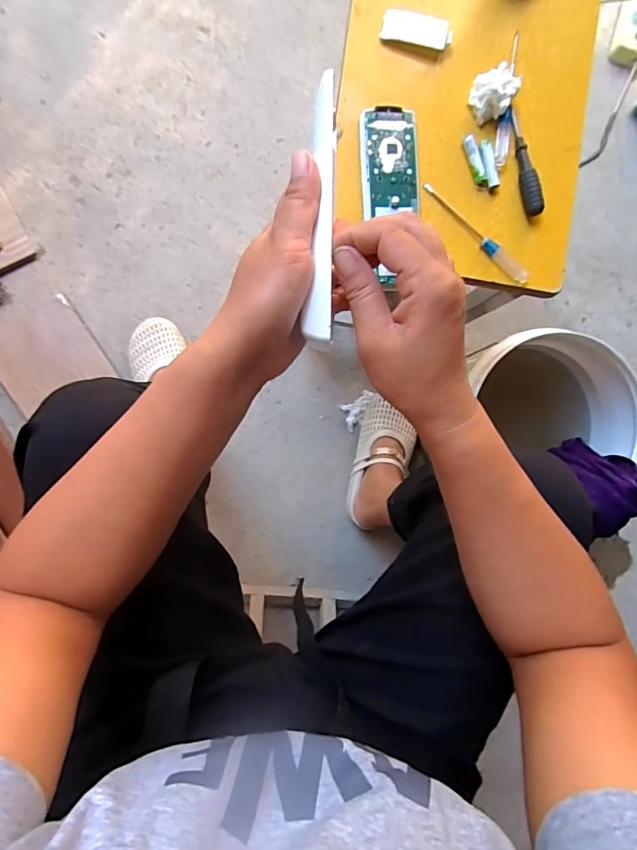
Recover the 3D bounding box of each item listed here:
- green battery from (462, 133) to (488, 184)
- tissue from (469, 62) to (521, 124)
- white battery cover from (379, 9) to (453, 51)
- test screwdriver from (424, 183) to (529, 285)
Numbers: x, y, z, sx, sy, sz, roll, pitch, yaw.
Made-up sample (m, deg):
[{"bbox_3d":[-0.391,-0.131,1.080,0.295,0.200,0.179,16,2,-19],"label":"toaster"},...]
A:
[{"bbox_3d":[0.143,-0.242,0.416,0.011,0.010,0.043,-20,92,-6],"label":"green battery"},{"bbox_3d":[0.155,-0.295,0.406,0.035,0.027,0.038,29,88,-6],"label":"tissue"},{"bbox_3d":[0.088,-0.352,0.408,0.061,0.012,0.023,11,90,-7],"label":"white battery cover"},{"bbox_3d":[0.146,-0.177,0.418,0.125,0.010,0.014,44,86,-5],"label":"test screwdriver"}]

